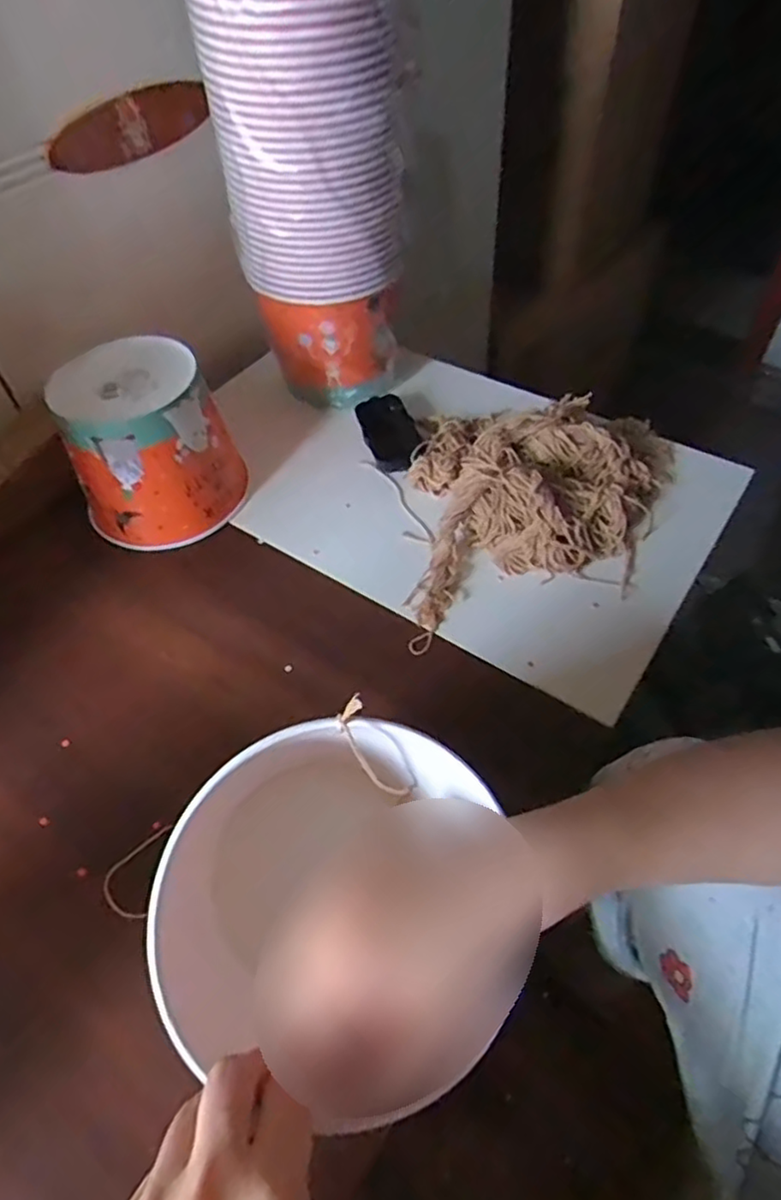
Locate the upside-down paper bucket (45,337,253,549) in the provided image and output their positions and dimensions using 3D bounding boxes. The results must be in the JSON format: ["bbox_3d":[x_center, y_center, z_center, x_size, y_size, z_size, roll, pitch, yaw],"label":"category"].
[{"bbox_3d":[-0.221,-0.144,0.602,0.138,0.131,0.127,-1,53,2],"label":"upside-down paper bucket"}]

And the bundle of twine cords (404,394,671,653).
[{"bbox_3d":[0.137,-0.087,0.584,0.247,0.059,0.295,7,54,8],"label":"bundle of twine cords"}]

